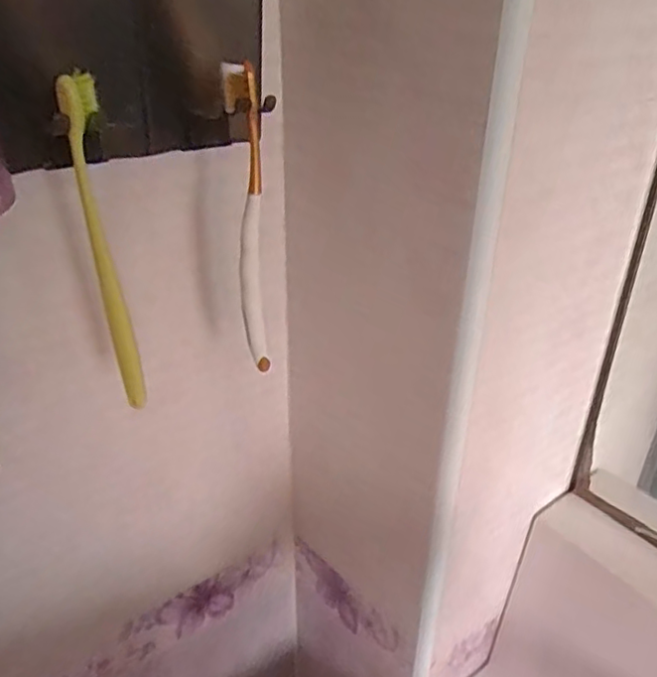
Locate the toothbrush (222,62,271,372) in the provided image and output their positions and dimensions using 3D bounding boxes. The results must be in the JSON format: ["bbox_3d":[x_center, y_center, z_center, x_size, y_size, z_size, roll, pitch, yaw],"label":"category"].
[{"bbox_3d":[-0.045,-0.059,0.362,0.015,0.181,0.016,7,31,10],"label":"toothbrush"}]

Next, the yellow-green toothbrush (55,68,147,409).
[{"bbox_3d":[-0.110,-0.037,0.316,0.016,0.175,0.011,-15,34,-25],"label":"yellow-green toothbrush"}]

